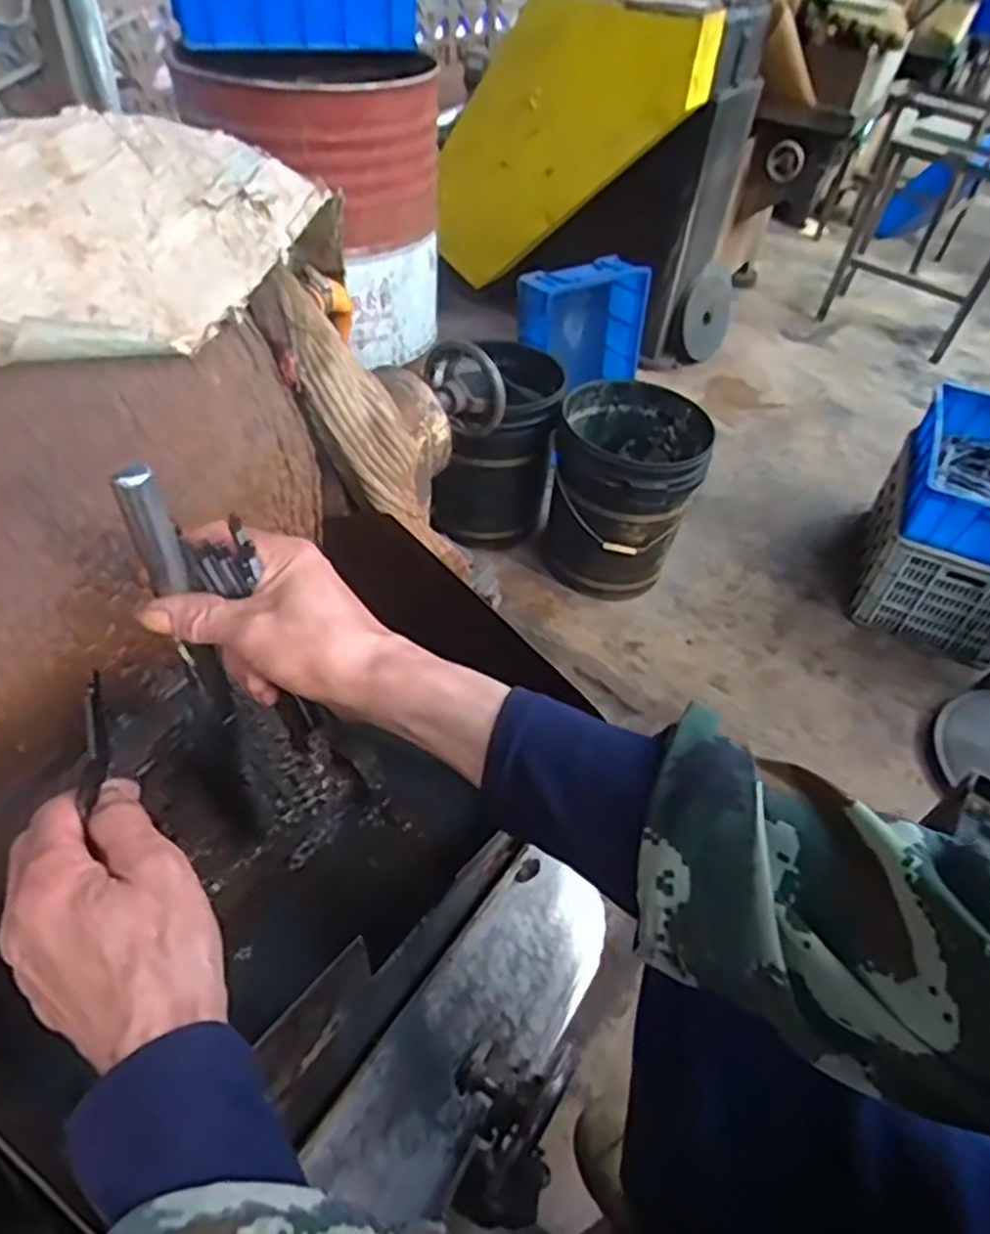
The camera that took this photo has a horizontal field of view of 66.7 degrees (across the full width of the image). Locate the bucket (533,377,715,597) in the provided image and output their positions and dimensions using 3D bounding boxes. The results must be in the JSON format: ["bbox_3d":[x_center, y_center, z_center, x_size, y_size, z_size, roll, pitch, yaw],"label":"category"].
[{"bbox_3d":[0.308,-0.314,1.868,0.345,0.409,0.418,17,46,9],"label":"bucket"}]

